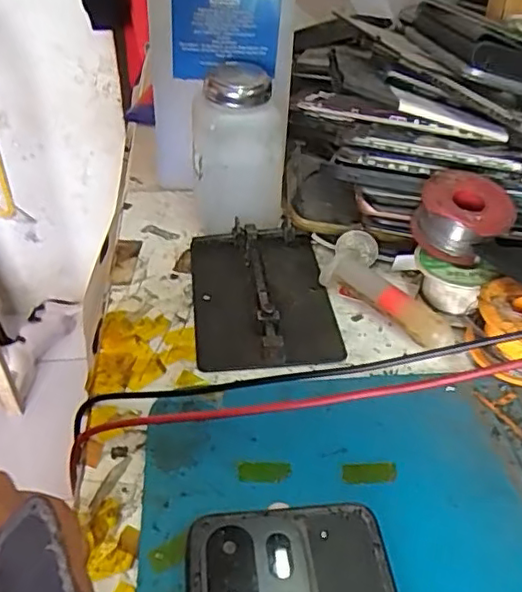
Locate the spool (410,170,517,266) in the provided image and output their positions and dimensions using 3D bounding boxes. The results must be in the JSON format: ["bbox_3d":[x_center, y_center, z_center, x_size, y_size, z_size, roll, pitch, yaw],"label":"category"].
[{"bbox_3d":[0.118,-0.047,0.358,0.053,0.034,0.053,1,39,-1],"label":"spool"}]

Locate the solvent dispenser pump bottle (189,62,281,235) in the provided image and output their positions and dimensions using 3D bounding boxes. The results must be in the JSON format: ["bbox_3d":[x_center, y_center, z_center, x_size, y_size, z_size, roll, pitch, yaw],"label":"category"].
[{"bbox_3d":[-0.016,-0.092,0.398,0.054,0.099,0.053,-1,39,-4],"label":"solvent dispenser pump bottle"}]

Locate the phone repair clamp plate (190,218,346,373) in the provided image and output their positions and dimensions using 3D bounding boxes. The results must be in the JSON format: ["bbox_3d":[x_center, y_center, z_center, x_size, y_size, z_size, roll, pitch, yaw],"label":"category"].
[{"bbox_3d":[0.000,-0.003,0.359,0.079,0.013,0.121,-3,40,-6],"label":"phone repair clamp plate"}]

